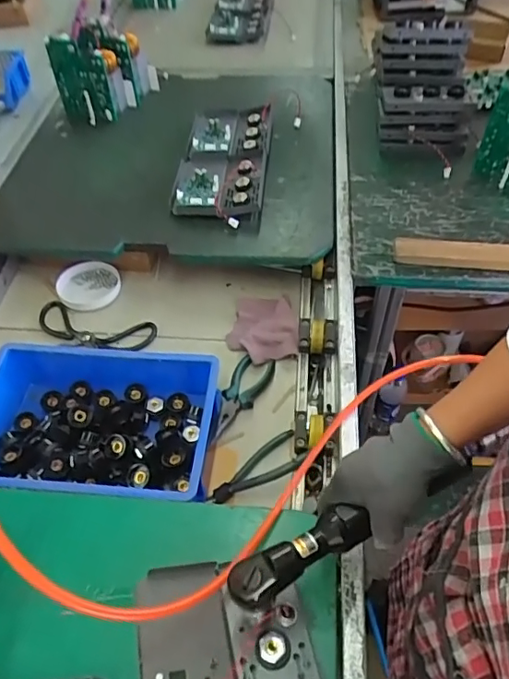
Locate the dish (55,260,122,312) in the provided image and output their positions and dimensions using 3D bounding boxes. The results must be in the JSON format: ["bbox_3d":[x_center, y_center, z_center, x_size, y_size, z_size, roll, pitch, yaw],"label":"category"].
[{"bbox_3d":[-0.279,-0.089,0.877,0.100,0.019,0.095,-1,51,1],"label":"dish"}]

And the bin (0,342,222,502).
[{"bbox_3d":[-0.211,0.115,0.677,0.311,0.079,0.195,3,52,4],"label":"bin"}]

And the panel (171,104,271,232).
[{"bbox_3d":[-0.051,-0.326,0.935,0.150,0.052,0.340,3,52,5],"label":"panel"}]

